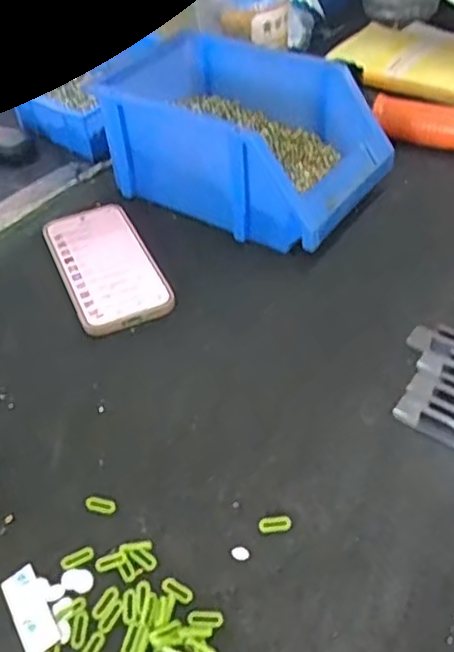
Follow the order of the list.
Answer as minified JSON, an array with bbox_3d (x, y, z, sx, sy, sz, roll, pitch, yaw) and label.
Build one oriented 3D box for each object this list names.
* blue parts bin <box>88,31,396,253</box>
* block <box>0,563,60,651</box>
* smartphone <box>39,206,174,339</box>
[{"bbox_3d":[0.010,-0.179,0.637,0.261,0.112,0.149,25,52,27],"label":"blue parts bin"},{"bbox_3d":[-0.112,0.161,0.377,0.020,0.004,0.051,-26,48,-20],"label":"block"},{"bbox_3d":[-0.108,-0.055,0.591,0.080,0.014,0.160,-21,46,-15],"label":"smartphone"}]

